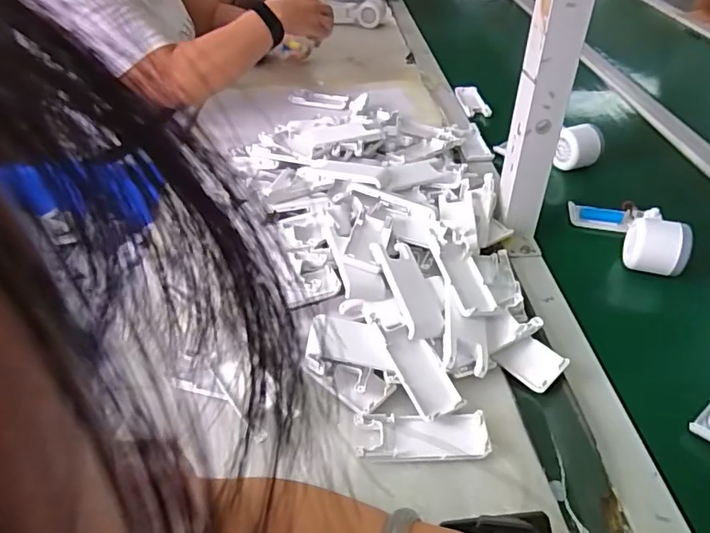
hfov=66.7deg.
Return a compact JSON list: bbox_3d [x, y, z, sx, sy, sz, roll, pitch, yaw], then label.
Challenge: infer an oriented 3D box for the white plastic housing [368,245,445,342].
[{"bbox_3d":[0.051,0.020,0.503,0.043,0.011,0.103,-13,60,-18],"label":"white plastic housing"}]

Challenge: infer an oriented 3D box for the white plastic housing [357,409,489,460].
[{"bbox_3d":[0.053,0.134,0.431,0.102,0.013,0.038,0,40,1],"label":"white plastic housing"}]

